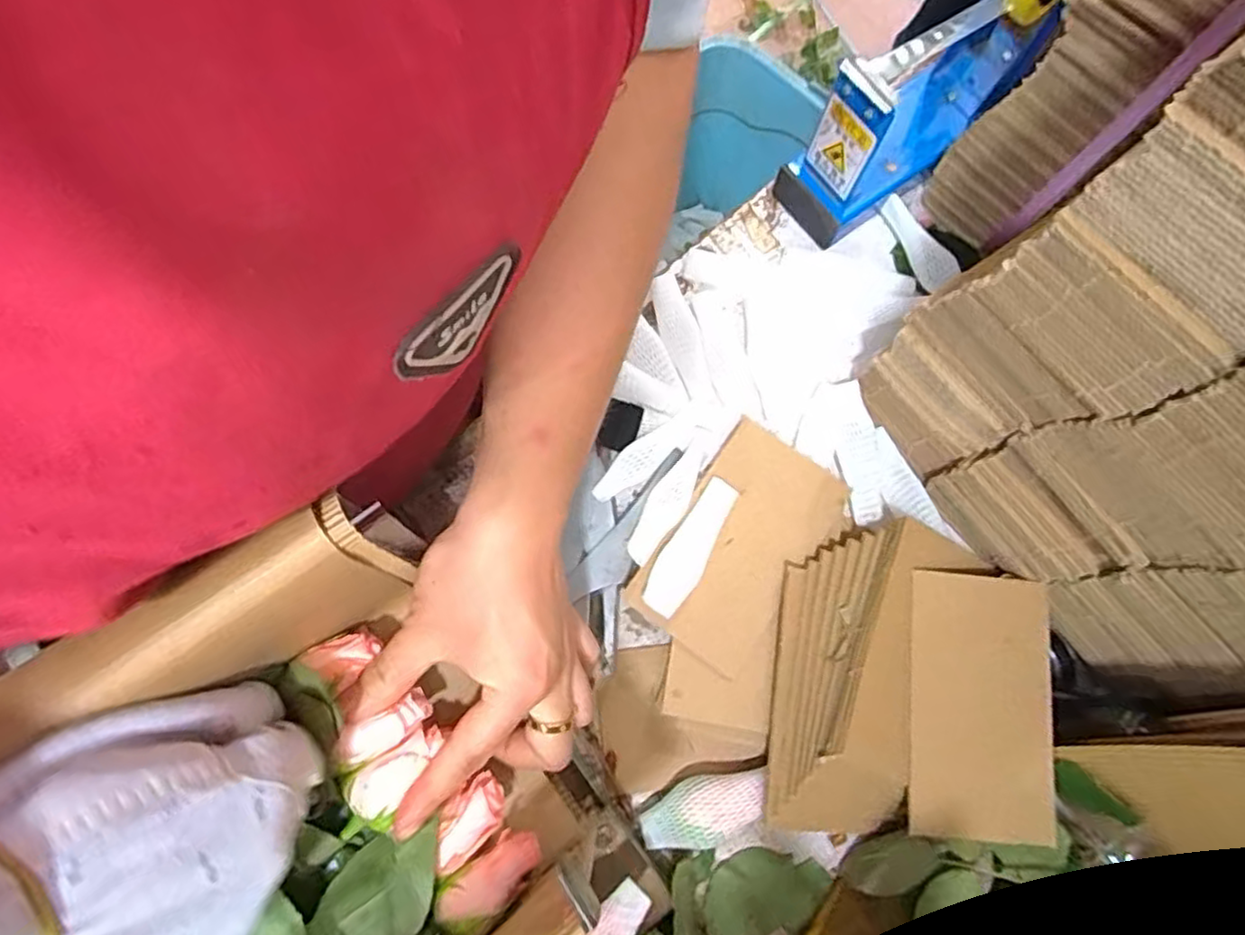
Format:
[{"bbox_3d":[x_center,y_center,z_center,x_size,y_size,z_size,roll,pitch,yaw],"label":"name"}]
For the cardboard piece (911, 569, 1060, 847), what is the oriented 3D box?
[{"bbox_3d":[0.196,0.129,0.366,0.077,0.004,0.137,4,78,-1],"label":"cardboard piece"}]

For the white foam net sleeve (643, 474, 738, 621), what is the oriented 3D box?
[{"bbox_3d":[0.040,0.046,0.392,0.024,0.019,0.086,30,77,8],"label":"white foam net sleeve"}]

